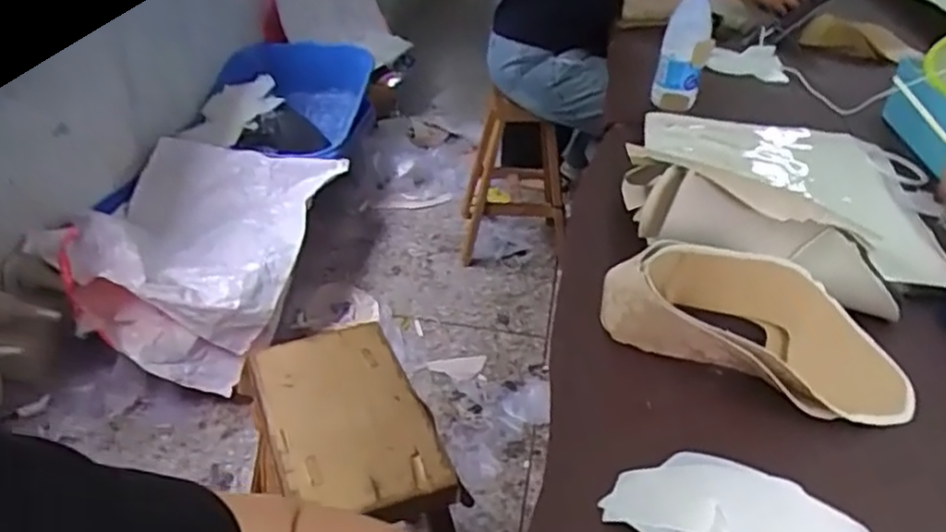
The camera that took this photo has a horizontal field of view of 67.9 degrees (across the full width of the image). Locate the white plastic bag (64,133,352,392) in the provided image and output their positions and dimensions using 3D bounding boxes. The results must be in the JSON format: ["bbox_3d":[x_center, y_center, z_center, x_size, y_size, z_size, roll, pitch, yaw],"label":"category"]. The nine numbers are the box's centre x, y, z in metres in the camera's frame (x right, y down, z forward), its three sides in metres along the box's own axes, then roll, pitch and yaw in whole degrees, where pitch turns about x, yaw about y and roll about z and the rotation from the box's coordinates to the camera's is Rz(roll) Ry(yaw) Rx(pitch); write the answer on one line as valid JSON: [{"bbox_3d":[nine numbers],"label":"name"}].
[{"bbox_3d":[-0.642,-0.044,1.726,0.523,0.229,0.739,1,31,-3],"label":"white plastic bag"}]

